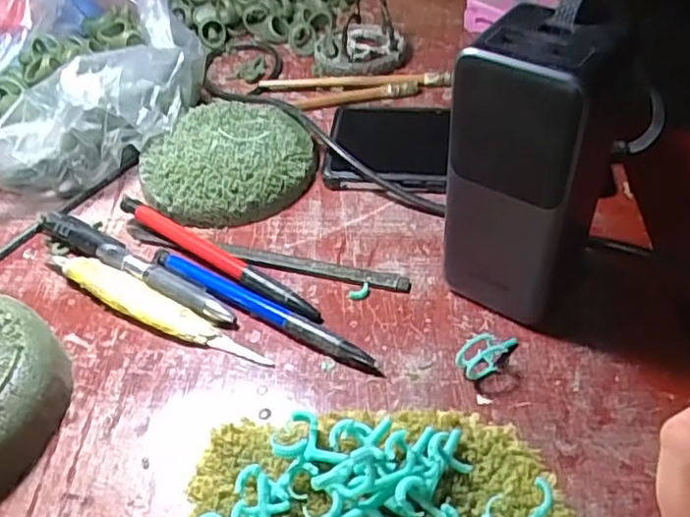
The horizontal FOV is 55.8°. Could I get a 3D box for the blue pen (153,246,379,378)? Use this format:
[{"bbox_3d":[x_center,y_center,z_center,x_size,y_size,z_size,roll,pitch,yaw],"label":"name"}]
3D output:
[{"bbox_3d":[-0.044,0.025,0.327,0.141,0.008,0.011,24,51,26],"label":"blue pen"}]

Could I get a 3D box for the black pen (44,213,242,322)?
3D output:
[{"bbox_3d":[-0.116,0.002,0.350,0.140,0.010,0.014,22,50,25],"label":"black pen"}]

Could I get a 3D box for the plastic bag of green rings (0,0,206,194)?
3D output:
[{"bbox_3d":[-0.193,-0.141,0.436,0.181,0.107,0.199,-25,47,-19],"label":"plastic bag of green rings"}]

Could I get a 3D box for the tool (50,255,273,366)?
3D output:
[{"bbox_3d":[-0.098,0.025,0.330,0.135,0.010,0.018,22,50,25],"label":"tool"}]

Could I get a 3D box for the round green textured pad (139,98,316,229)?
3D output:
[{"bbox_3d":[-0.074,-0.061,0.405,0.101,0.023,0.100,-2,44,2],"label":"round green textured pad"}]

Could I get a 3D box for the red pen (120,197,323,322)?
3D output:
[{"bbox_3d":[-0.071,-0.002,0.351,0.144,0.013,0.012,26,52,28],"label":"red pen"}]

